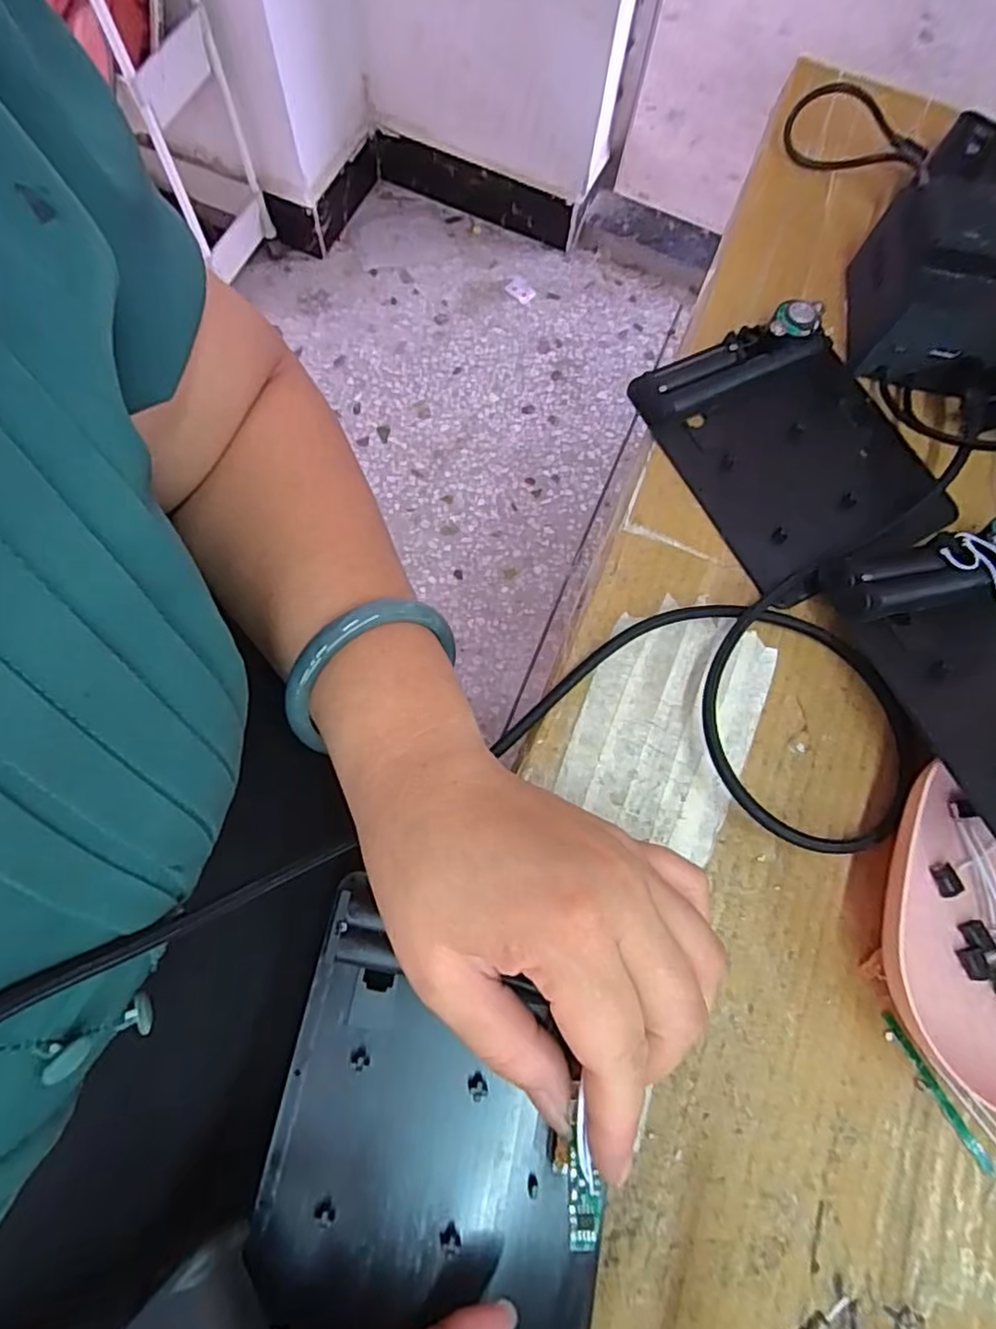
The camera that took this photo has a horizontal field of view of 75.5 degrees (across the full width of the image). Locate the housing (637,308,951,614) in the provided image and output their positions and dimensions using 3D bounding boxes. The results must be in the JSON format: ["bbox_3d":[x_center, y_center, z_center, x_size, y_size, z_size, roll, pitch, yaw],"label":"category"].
[{"bbox_3d":[0.139,-0.101,0.298,0.106,0.021,0.124,-26,76,-9],"label":"housing"}]

